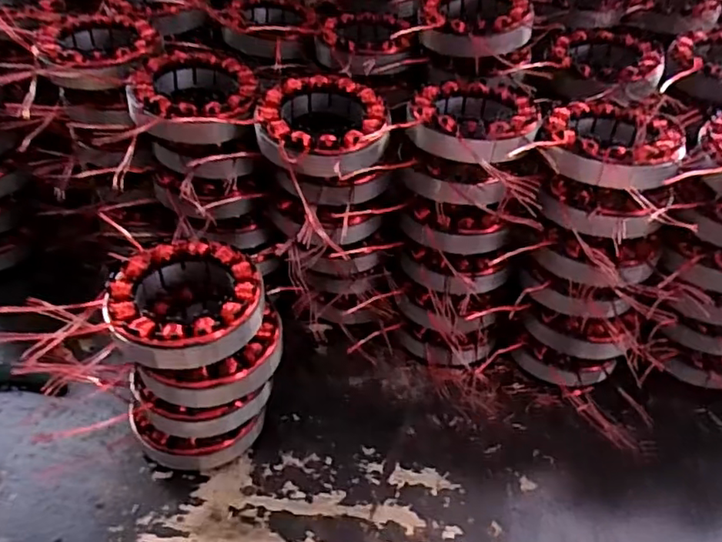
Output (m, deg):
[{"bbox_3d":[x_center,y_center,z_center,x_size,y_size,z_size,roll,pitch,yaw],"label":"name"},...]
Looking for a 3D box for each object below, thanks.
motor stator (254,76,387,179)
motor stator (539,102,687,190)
[{"bbox_3d":[-0.025,-0.094,0.385,0.084,0.029,0.087,-1,43,-5],"label":"motor stator"},{"bbox_3d":[0.164,-0.086,0.378,0.083,0.026,0.088,24,47,21],"label":"motor stator"}]

